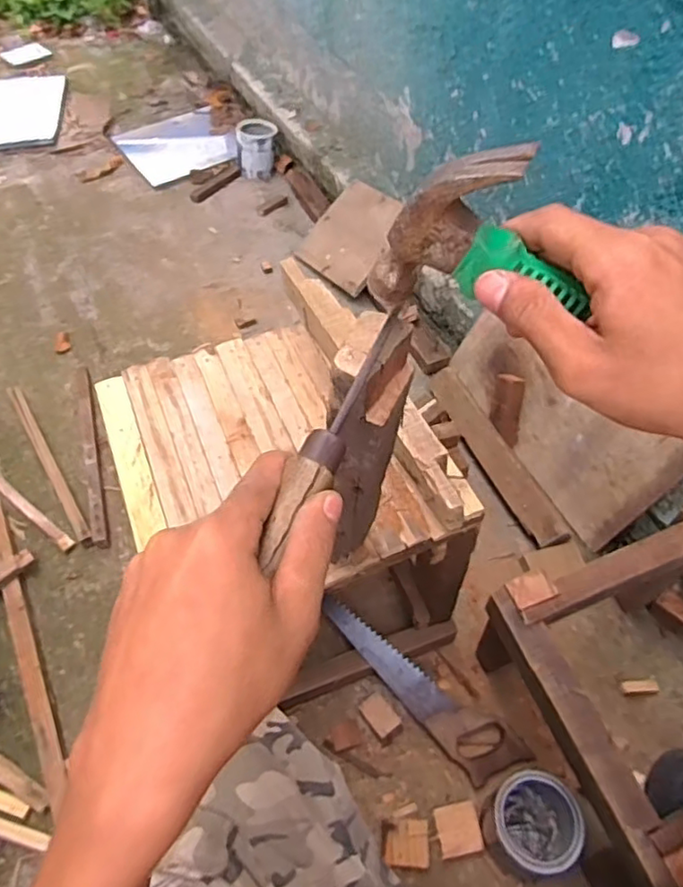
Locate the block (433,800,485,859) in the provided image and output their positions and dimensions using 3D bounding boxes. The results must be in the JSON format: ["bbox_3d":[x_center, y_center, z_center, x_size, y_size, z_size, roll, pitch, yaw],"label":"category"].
[{"bbox_3d":[0.164,0.541,0.849,0.058,0.013,0.061,-10,56,-6],"label":"block"}]

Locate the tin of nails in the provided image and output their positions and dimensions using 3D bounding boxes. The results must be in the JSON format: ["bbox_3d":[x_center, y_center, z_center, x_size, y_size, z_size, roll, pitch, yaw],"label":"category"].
[{"bbox_3d":[0.254,0.503,0.802,0.111,0.135,0.105,0,56,0],"label":"tin of nails"}]

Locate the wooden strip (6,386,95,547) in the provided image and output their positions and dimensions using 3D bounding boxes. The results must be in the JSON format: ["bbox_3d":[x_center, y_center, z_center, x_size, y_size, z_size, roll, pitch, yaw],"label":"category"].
[{"bbox_3d":[-0.591,0.029,1.214,0.027,0.025,0.466,-30,61,-18],"label":"wooden strip"}]

